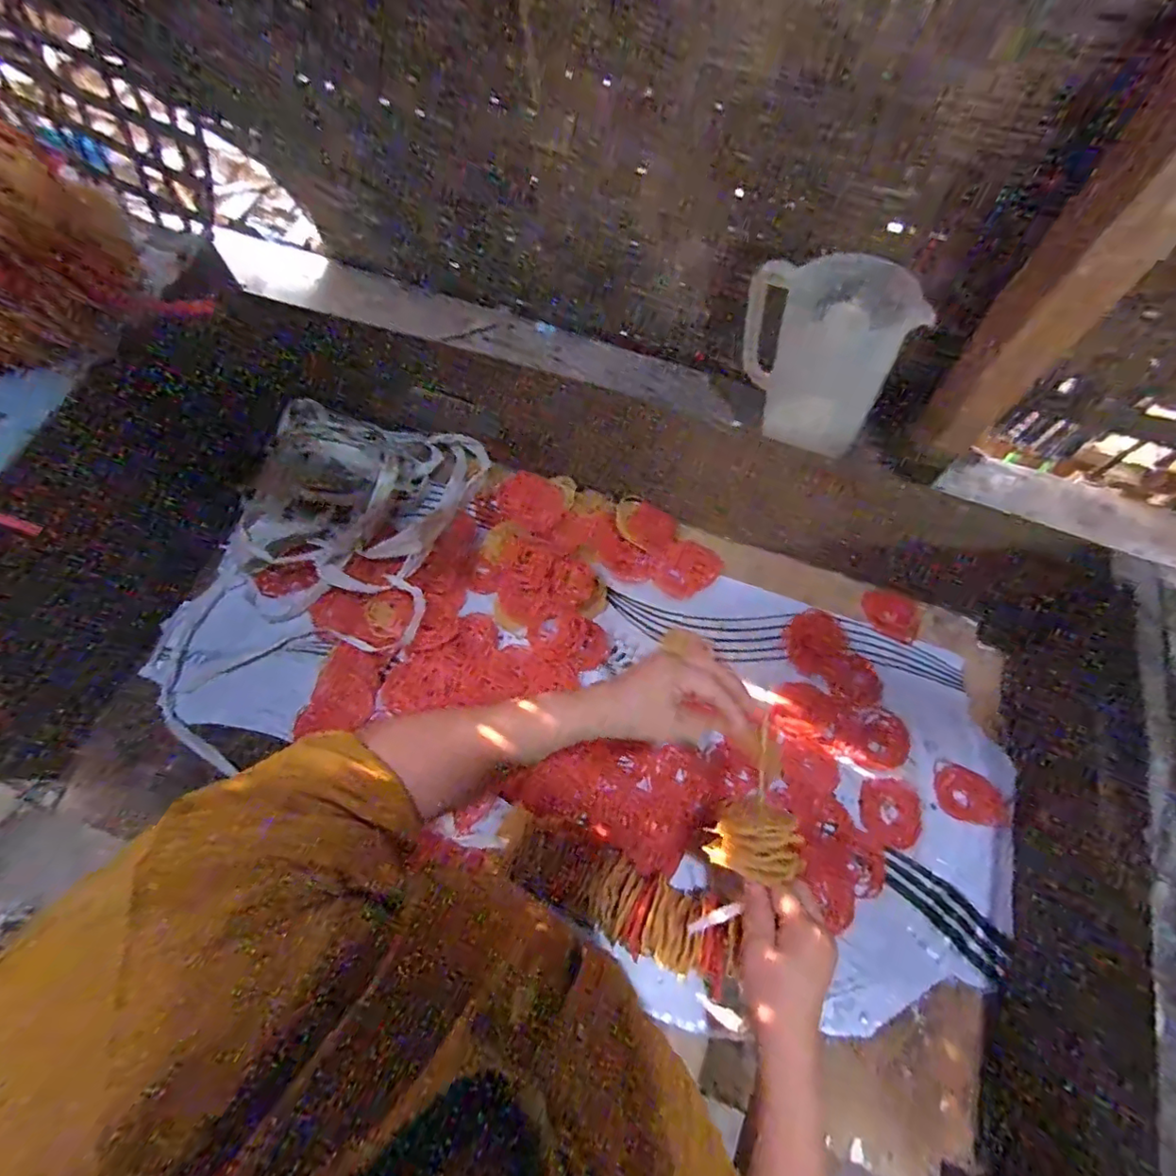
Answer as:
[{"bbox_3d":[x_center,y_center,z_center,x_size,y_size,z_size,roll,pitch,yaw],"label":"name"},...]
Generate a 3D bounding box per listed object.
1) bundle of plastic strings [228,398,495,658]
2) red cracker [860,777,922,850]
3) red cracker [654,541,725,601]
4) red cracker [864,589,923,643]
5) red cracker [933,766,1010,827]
[{"bbox_3d":[-0.273,-0.095,0.667,0.256,0.080,0.293,16,65,5],"label":"bundle of plastic strings"},{"bbox_3d":[0.313,0.231,0.581,0.059,0.004,0.066,5,65,1],"label":"red cracker"},{"bbox_3d":[0.121,-0.021,0.687,0.063,0.006,0.074,38,84,6],"label":"red cracker"},{"bbox_3d":[0.359,0.031,0.668,0.066,0.005,0.050,23,107,18],"label":"red cracker"},{"bbox_3d":[0.396,0.215,0.586,0.065,0.005,0.053,7,64,13],"label":"red cracker"}]

